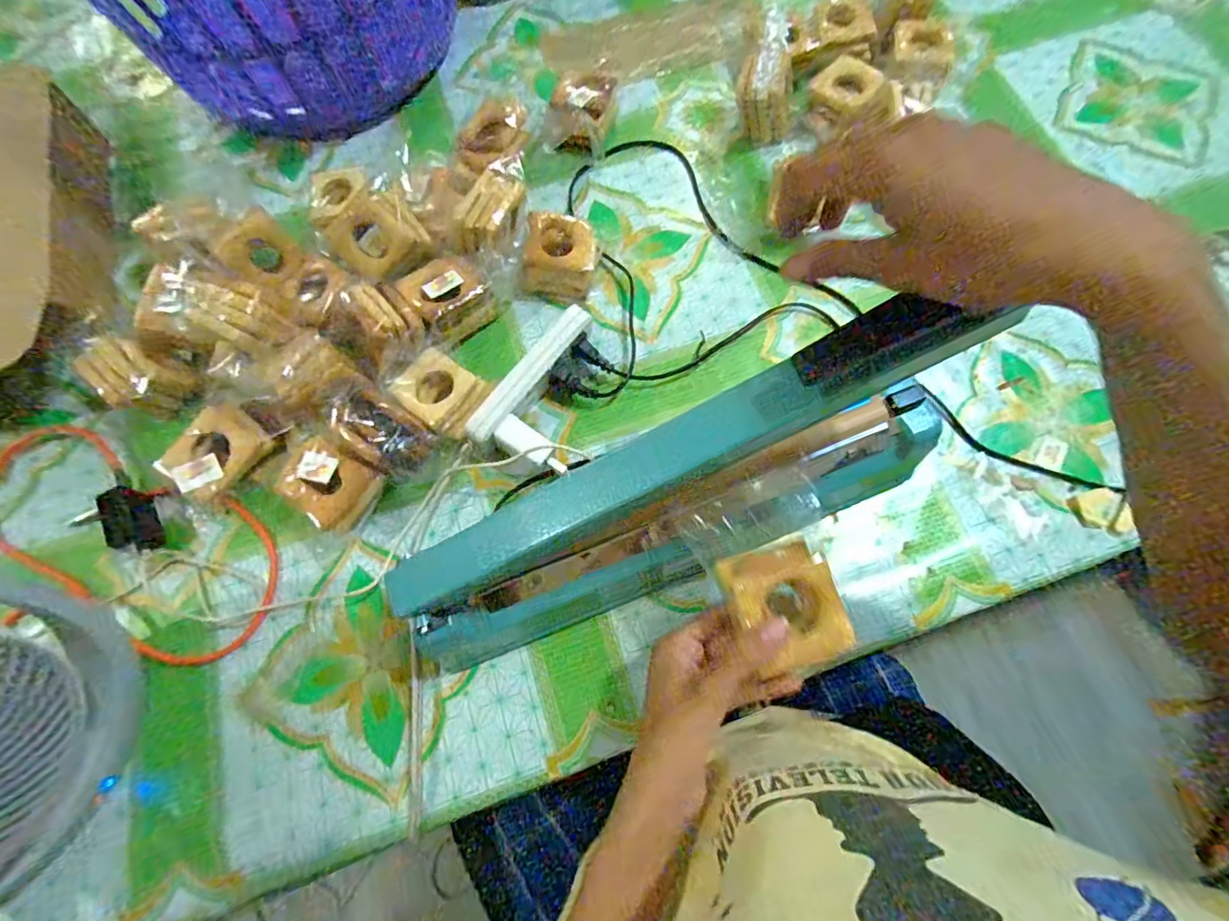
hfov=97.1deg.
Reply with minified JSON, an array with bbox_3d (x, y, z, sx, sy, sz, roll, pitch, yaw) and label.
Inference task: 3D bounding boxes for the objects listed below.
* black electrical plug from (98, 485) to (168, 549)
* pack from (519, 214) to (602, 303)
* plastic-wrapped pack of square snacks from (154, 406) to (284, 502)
[{"bbox_3d":[-0.396,0.047,0.444,0.033,0.022,0.055,-20,73,-6],"label":"black electrical plug"},{"bbox_3d":[-0.049,-0.186,0.505,0.065,0.043,0.065,12,72,4],"label":"pack"},{"bbox_3d":[-0.323,-0.007,0.449,0.059,0.039,0.081,33,75,11],"label":"plastic-wrapped pack of square snacks"}]

